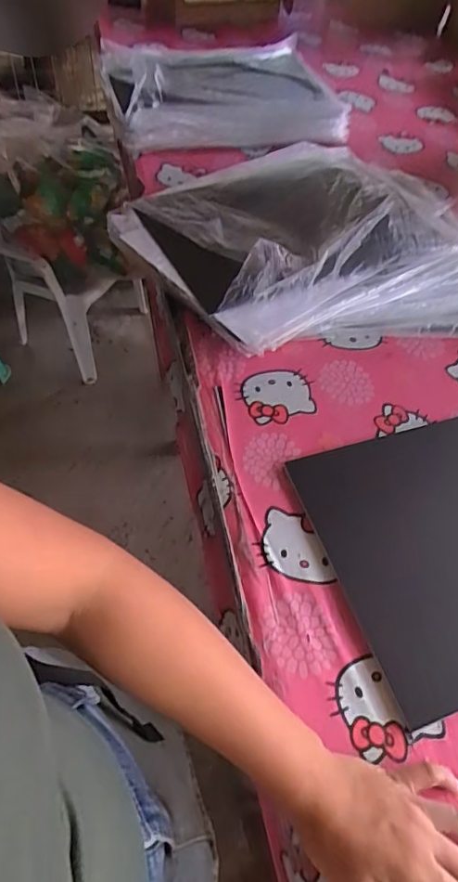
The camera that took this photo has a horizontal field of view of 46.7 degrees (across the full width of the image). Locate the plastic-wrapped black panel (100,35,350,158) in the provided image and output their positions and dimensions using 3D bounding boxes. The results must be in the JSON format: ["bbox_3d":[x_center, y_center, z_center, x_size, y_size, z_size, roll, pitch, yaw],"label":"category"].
[{"bbox_3d":[-0.017,-0.624,0.937,0.404,0.065,0.306,-7,56,-10],"label":"plastic-wrapped black panel"}]

